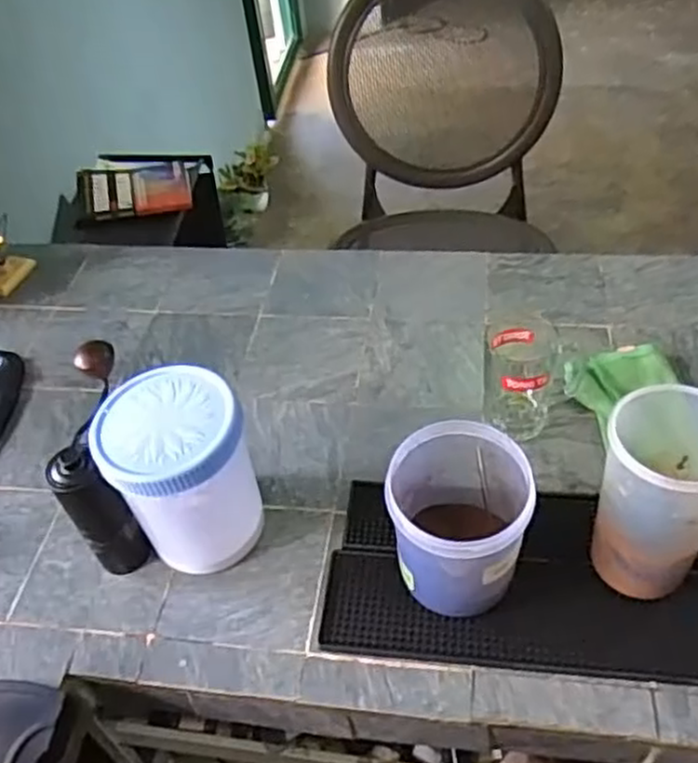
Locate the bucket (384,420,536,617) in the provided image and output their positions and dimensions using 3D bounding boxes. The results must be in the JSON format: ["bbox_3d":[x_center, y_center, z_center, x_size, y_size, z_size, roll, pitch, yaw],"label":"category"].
[{"bbox_3d":[0.098,0.122,0.647,0.112,0.161,0.126,12,49,18],"label":"bucket"}]

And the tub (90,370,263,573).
[{"bbox_3d":[-0.154,0.091,0.703,0.120,0.175,0.122,-4,46,4],"label":"tub"}]

